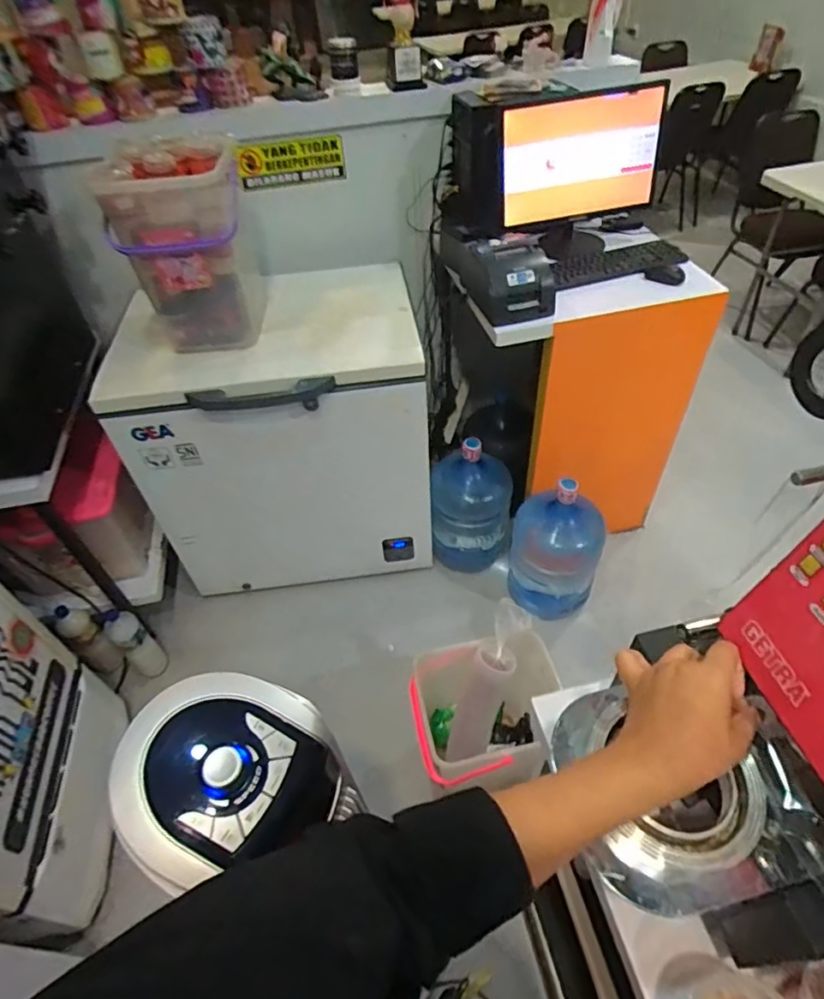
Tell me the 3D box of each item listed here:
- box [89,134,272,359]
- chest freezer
[{"bbox_3d":[-0.516,-0.570,1.313,0.296,0.424,0.256,-16,48,-10],"label":"box"},{"bbox_3d":[-0.391,-0.190,1.782,0.826,0.811,0.554,-8,47,-3],"label":"chest freezer"}]

